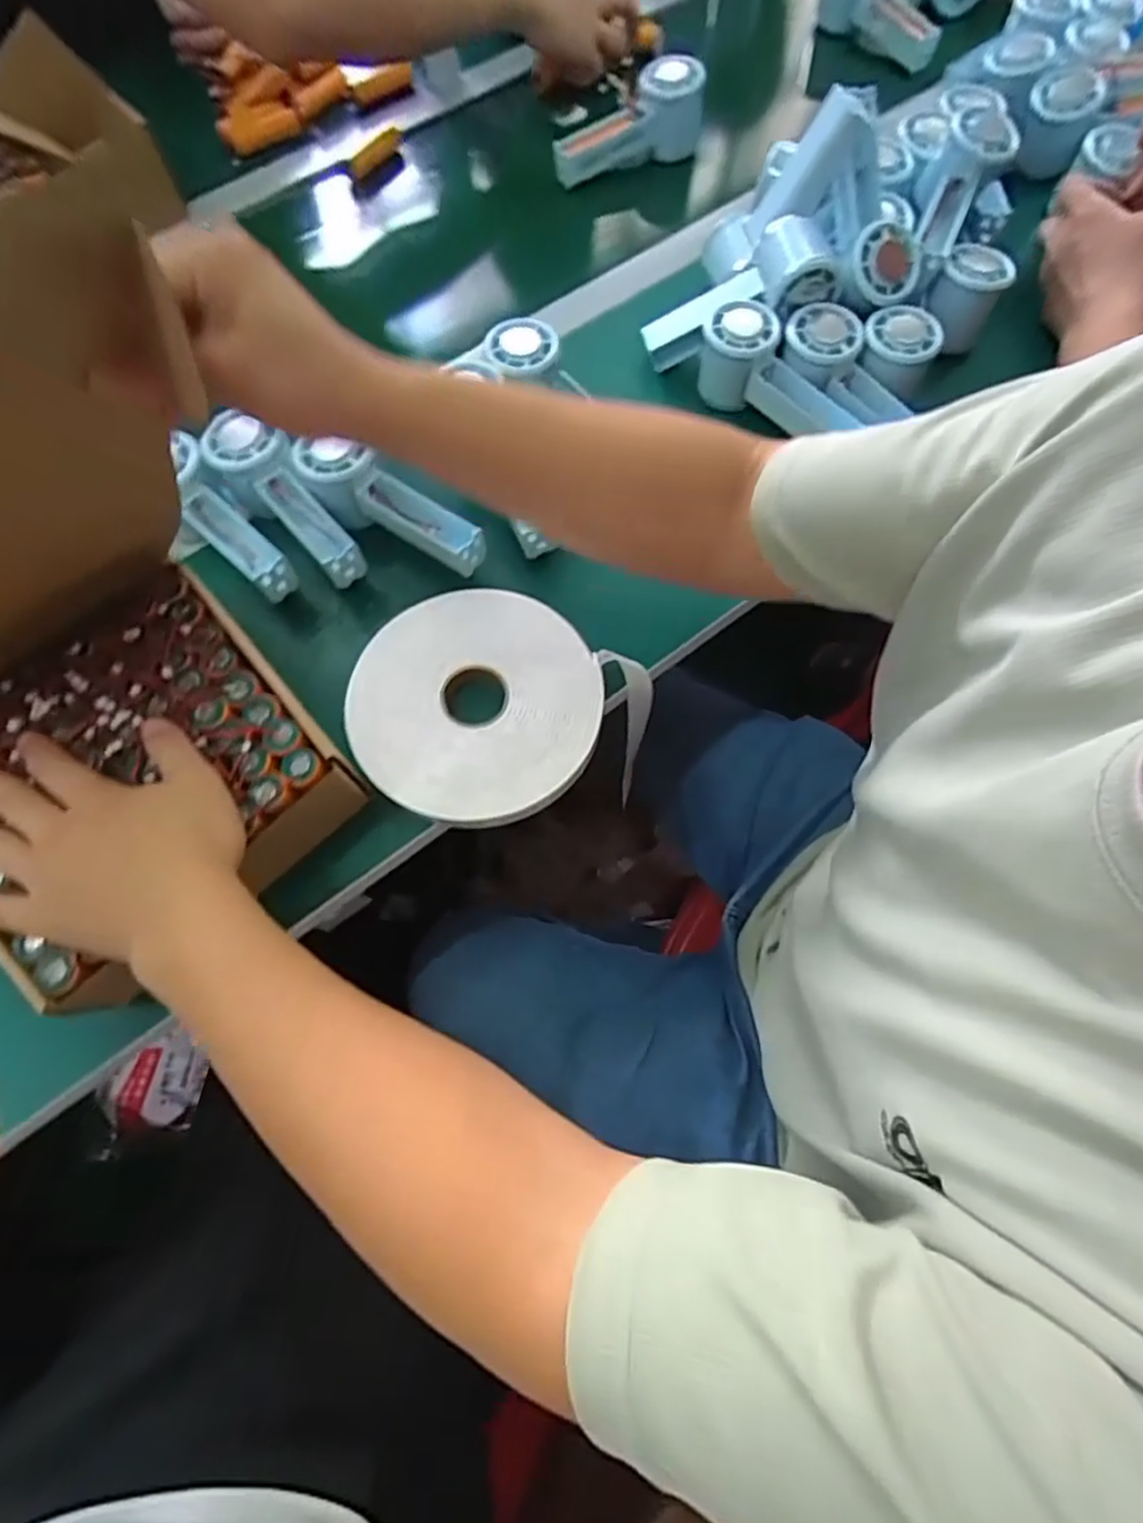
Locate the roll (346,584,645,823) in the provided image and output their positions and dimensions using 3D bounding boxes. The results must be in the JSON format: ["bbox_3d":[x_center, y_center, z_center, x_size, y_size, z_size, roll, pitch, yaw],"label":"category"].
[{"bbox_3d":[-0.052,-0.036,0.472,0.189,0.033,0.170,15,70,7],"label":"roll"}]

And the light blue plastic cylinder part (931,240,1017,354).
[{"bbox_3d":[0.321,-0.377,0.574,0.052,0.066,0.051,30,73,12],"label":"light blue plastic cylinder part"}]

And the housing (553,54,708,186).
[{"bbox_3d":[0.060,-0.613,0.684,0.154,0.083,0.055,-19,69,10],"label":"housing"}]

